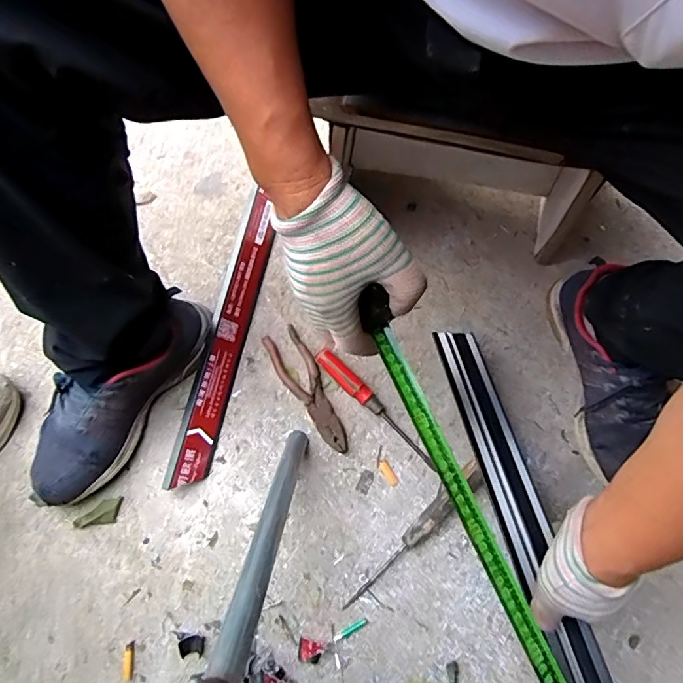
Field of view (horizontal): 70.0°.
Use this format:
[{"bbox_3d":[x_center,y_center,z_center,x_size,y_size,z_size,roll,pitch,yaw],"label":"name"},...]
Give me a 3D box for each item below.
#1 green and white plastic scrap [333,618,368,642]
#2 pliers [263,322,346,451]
[{"bbox_3d":[0.010,0.321,0.542,0.041,0.004,0.008,-28,74,-7],"label":"green and white plastic scrap"},{"bbox_3d":[-0.041,0.061,0.618,0.046,0.014,0.171,-28,74,-7],"label":"pliers"}]

